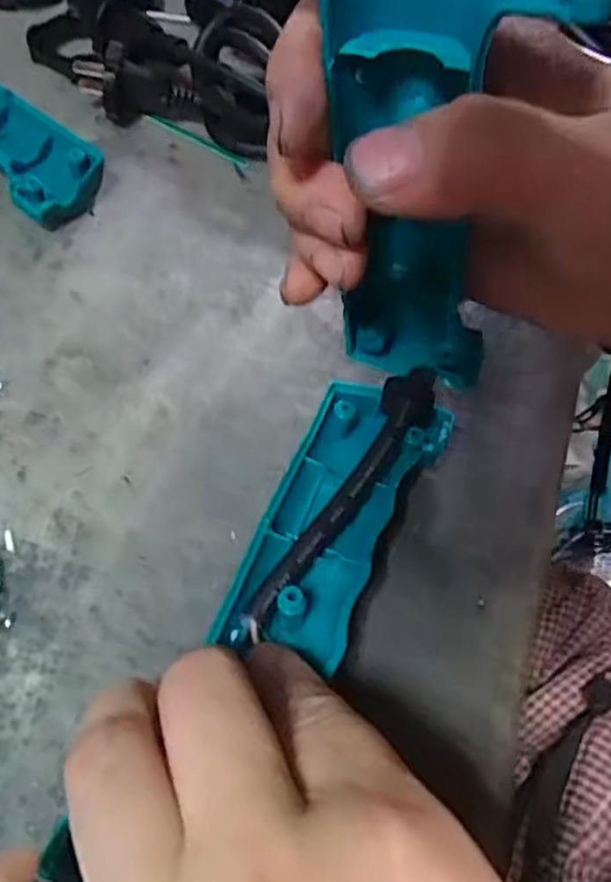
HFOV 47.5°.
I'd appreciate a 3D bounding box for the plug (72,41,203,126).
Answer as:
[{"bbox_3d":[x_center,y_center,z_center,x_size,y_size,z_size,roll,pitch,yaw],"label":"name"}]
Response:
[{"bbox_3d":[-0.080,-0.170,0.335,0.058,0.035,0.017,0,56,-5],"label":"plug"}]

